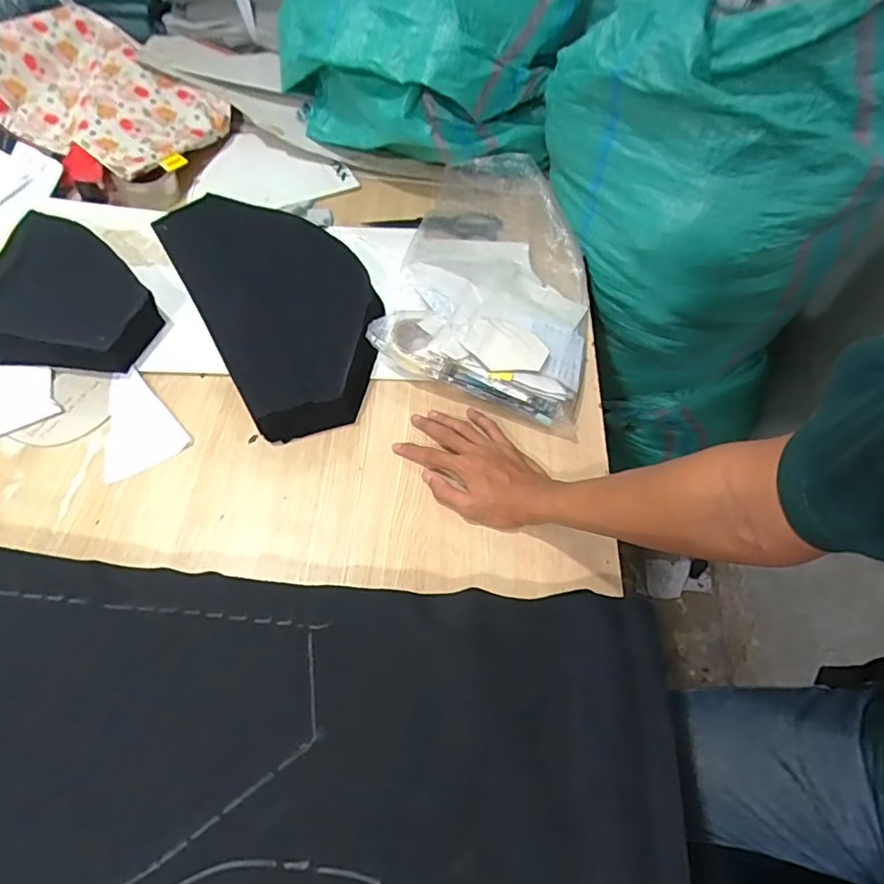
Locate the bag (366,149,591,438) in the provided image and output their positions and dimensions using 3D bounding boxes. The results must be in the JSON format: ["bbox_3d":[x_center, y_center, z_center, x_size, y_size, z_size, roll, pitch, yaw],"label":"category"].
[{"bbox_3d":[0.084,-0.248,0.817,0.282,0.083,0.449,13,58,3],"label":"bag"}]

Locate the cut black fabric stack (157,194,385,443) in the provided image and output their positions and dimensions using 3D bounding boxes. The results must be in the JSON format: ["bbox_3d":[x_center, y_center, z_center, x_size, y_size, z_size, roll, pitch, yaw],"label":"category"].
[{"bbox_3d":[-0.222,-0.203,0.776,0.218,0.085,0.407,-26,64,-20],"label":"cut black fabric stack"}]

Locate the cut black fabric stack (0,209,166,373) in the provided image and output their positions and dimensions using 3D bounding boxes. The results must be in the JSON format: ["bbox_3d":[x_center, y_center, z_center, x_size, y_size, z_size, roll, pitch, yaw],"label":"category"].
[{"bbox_3d":[-0.487,-0.191,0.749,0.217,0.071,0.210,12,58,2],"label":"cut black fabric stack"}]

